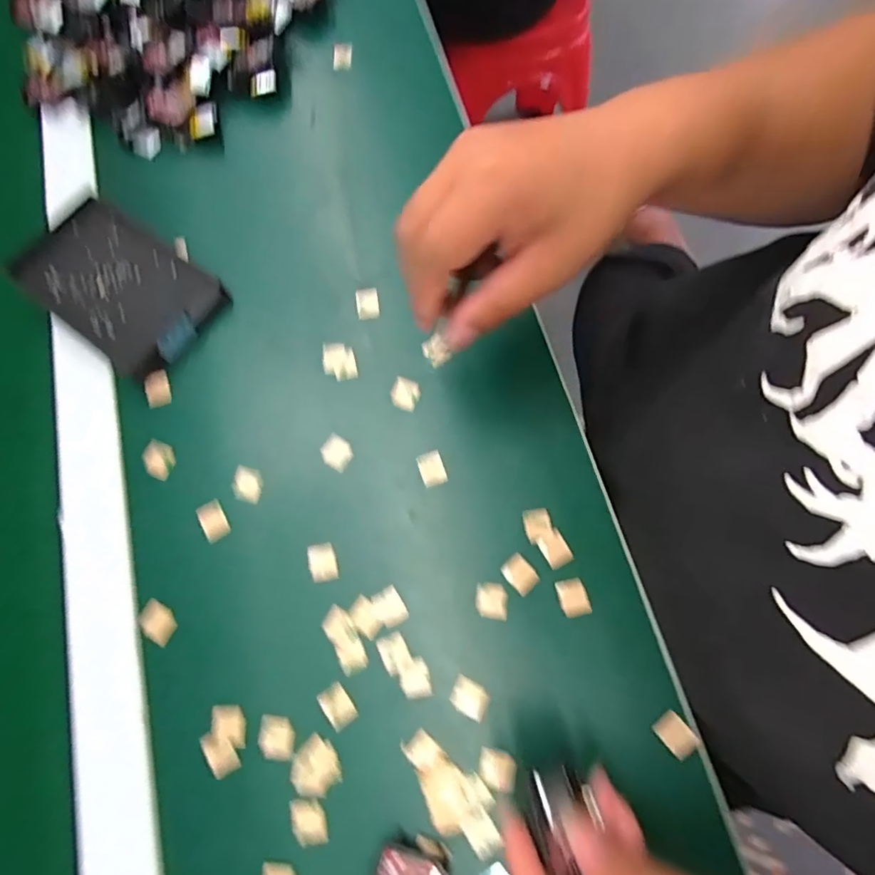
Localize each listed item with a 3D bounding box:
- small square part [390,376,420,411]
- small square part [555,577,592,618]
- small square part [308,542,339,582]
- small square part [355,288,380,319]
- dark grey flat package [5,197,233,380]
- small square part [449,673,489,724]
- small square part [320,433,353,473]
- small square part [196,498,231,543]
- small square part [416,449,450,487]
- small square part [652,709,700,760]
[{"bbox_3d":[-0.022,-0.030,0.355,0.019,0.005,0.020,20,74,8],"label":"small square part"},{"bbox_3d":[0.081,0.095,0.312,0.016,0.004,0.022,-16,73,-3],"label":"small square part"},{"bbox_3d":[-0.071,0.077,0.324,0.017,0.004,0.023,-12,72,-1],"label":"small square part"},{"bbox_3d":[-0.050,-0.097,0.377,0.016,0.006,0.024,-8,72,0],"label":"small square part"},{"bbox_3d":[-0.228,-0.110,0.379,0.139,0.024,0.088,36,77,12],"label":"dark grey flat package"},{"bbox_3d":[0.019,0.148,0.299,0.021,0.004,0.017,28,76,10],"label":"small square part"},{"bbox_3d":[-0.066,0.009,0.345,0.020,0.004,0.020,30,76,11],"label":"small square part"},{"bbox_3d":[-0.143,0.053,0.334,0.016,0.004,0.024,-28,73,-6],"label":"small square part"},{"bbox_3d":[-0.004,0.020,0.340,0.016,0.011,0.024,-20,73,-4],"label":"small square part"},{"bbox_3d":[0.131,0.162,0.286,0.017,0.004,0.021,-40,75,-10],"label":"small square part"}]

